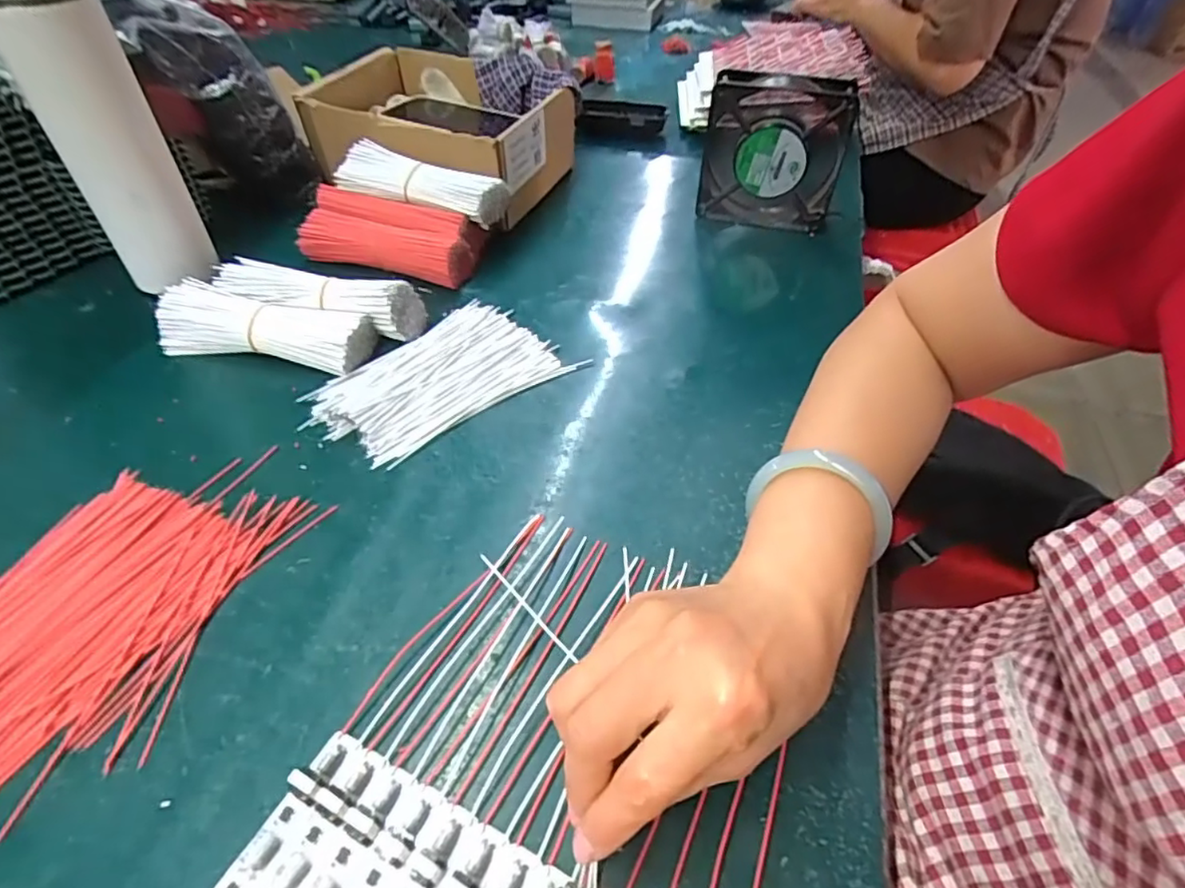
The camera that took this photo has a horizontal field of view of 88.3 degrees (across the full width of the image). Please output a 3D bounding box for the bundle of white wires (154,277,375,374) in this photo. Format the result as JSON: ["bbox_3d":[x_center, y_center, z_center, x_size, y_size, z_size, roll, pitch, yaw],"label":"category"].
[{"bbox_3d":[-0.235,-0.084,0.439,0.151,0.029,0.044,8,46,7],"label":"bundle of white wires"}]

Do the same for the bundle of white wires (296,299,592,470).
[{"bbox_3d":[-0.105,-0.047,0.421,0.106,0.014,0.158,36,55,29],"label":"bundle of white wires"}]

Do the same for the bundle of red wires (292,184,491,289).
[{"bbox_3d":[-0.174,-0.180,0.523,0.161,0.035,0.070,12,47,11],"label":"bundle of red wires"}]

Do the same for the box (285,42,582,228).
[{"bbox_3d":[-0.162,-0.313,0.616,0.265,0.087,0.203,17,48,15],"label":"box"}]

